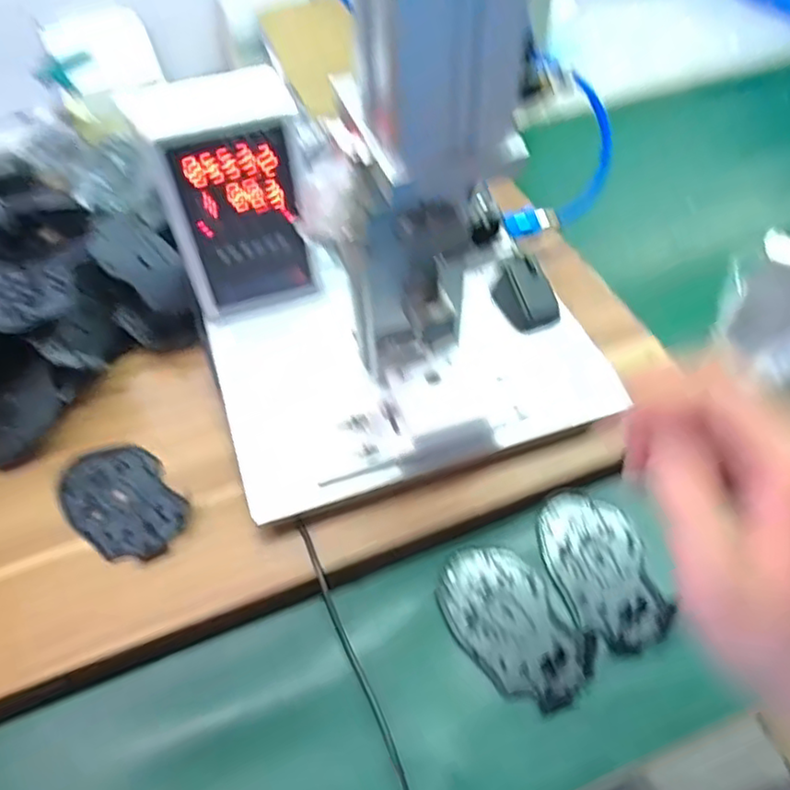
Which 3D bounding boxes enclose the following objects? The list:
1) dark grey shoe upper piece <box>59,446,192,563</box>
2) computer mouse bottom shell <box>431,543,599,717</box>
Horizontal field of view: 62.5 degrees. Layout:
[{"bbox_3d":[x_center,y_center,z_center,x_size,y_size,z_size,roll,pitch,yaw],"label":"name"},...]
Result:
[{"bbox_3d":[-0.207,0.079,0.494,0.071,0.010,0.108,-35,65,-21],"label":"dark grey shoe upper piece"},{"bbox_3d":[0.081,0.157,0.453,0.073,0.008,0.117,-31,64,-20],"label":"computer mouse bottom shell"}]

